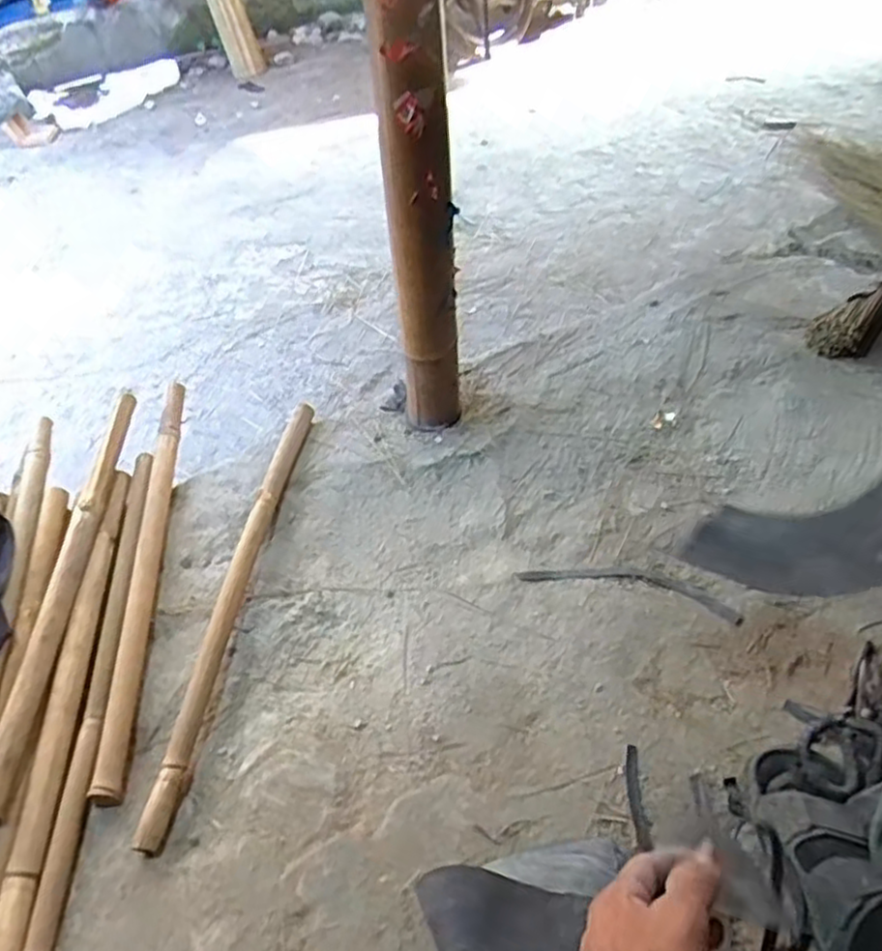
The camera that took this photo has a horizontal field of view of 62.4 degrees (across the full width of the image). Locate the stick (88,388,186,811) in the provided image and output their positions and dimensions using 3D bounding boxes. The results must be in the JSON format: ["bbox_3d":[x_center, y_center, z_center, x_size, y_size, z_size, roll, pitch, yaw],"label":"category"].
[{"bbox_3d":[-0.391,0.104,0.982,0.030,0.034,0.636,-9,46,-1],"label":"stick"}]

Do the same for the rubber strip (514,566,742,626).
[{"bbox_3d":[0.230,0.134,0.903,0.262,0.007,0.052,11,50,16],"label":"rubber strip"}]

